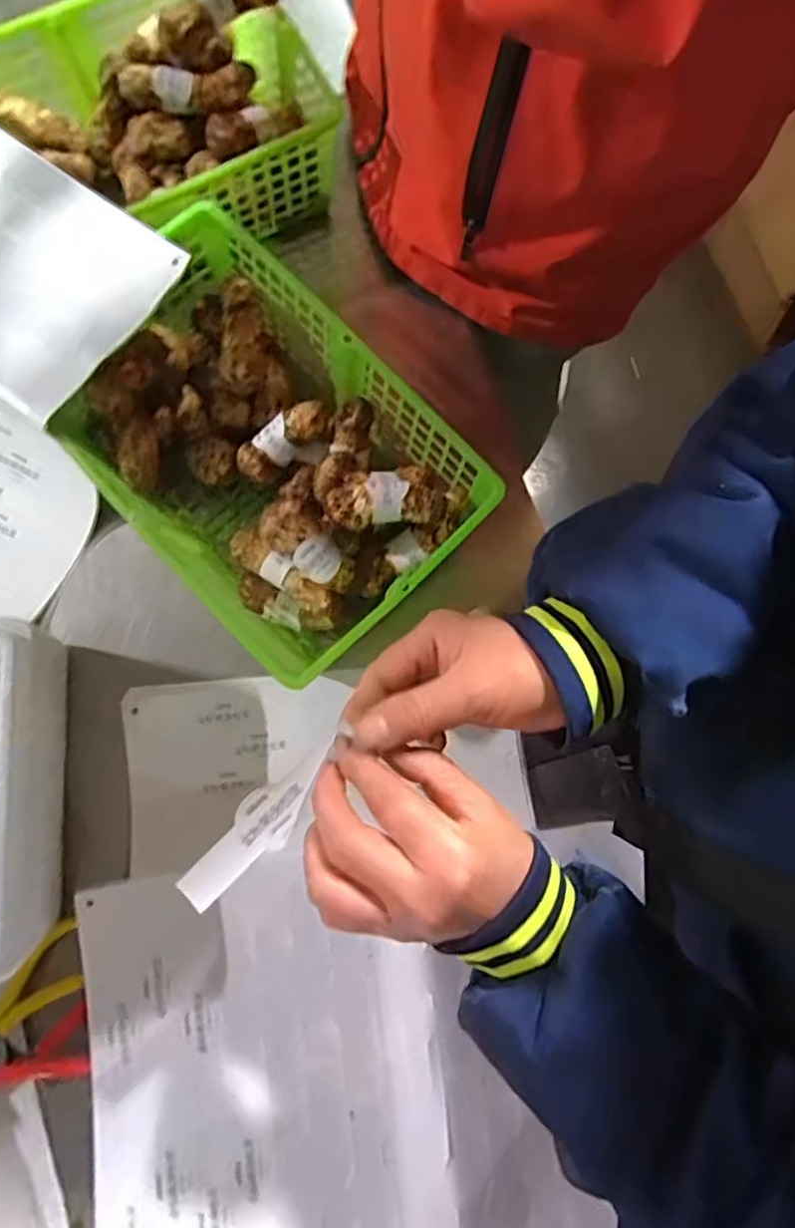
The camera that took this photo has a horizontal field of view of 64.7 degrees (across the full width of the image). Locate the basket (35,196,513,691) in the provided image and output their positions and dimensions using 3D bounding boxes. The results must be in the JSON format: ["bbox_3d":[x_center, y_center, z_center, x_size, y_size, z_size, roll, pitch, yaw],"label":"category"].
[{"bbox_3d":[-0.109,-0.126,0.511,0.216,0.100,0.332,-44,83,-9],"label":"basket"}]

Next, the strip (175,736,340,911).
[{"bbox_3d":[-0.070,0.107,0.317,0.027,0.006,0.105,43,94,6],"label":"strip"}]

